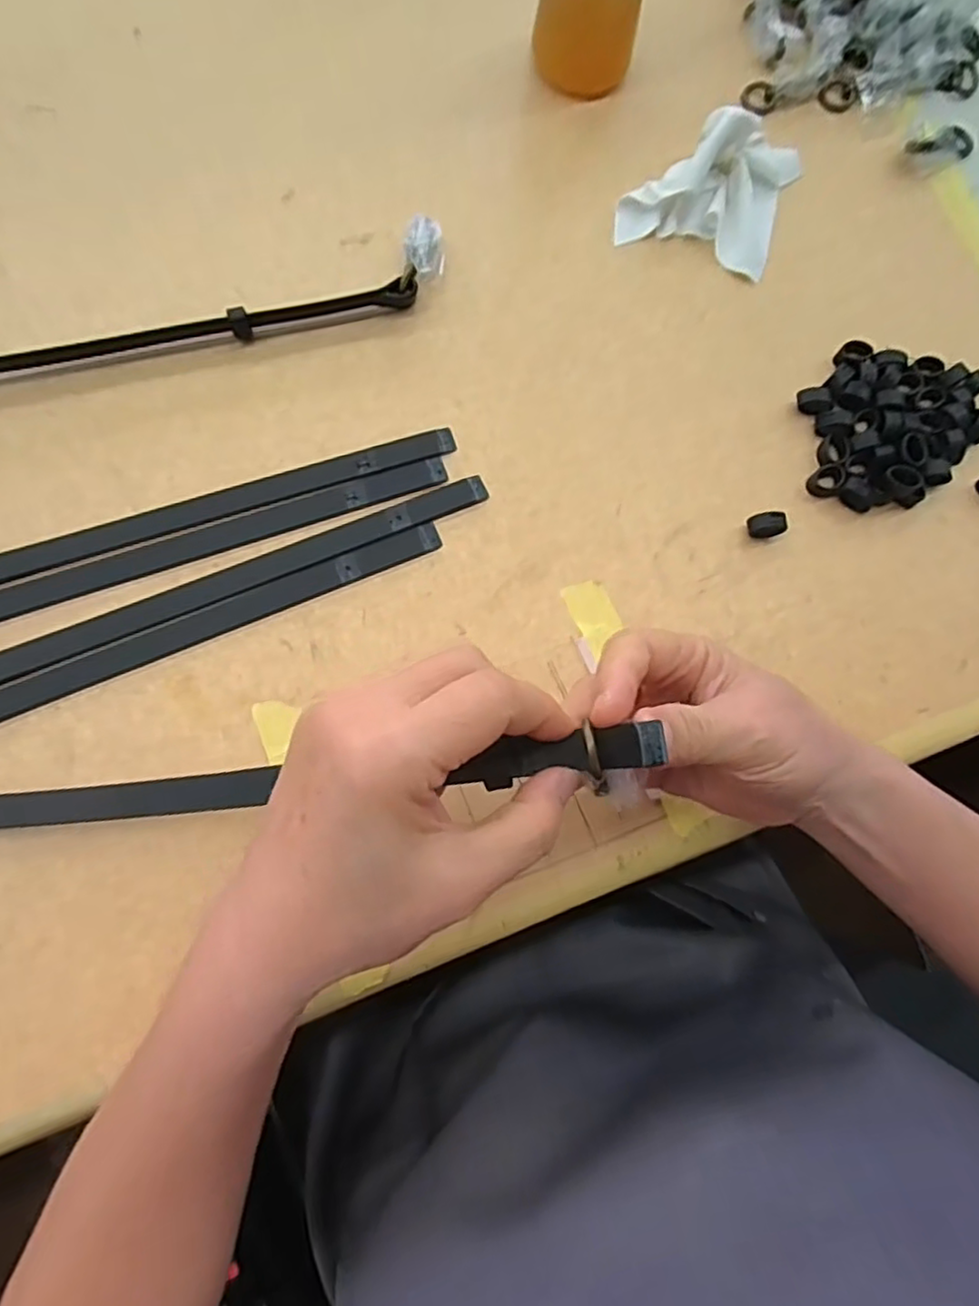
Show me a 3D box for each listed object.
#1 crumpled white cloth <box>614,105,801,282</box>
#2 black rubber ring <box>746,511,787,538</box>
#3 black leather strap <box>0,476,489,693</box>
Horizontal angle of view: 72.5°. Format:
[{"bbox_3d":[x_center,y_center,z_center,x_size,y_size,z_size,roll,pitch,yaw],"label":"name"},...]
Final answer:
[{"bbox_3d":[0.142,-0.298,0.422,0.105,0.035,0.096,17,75,2],"label":"crumpled white cloth"},{"bbox_3d":[0.154,-0.072,0.375,0.018,0.016,0.013,-4,77,-2],"label":"black rubber ring"},{"bbox_3d":[-0.178,-0.023,0.354,0.367,0.012,0.021,-21,79,-6],"label":"black leather strap"}]

